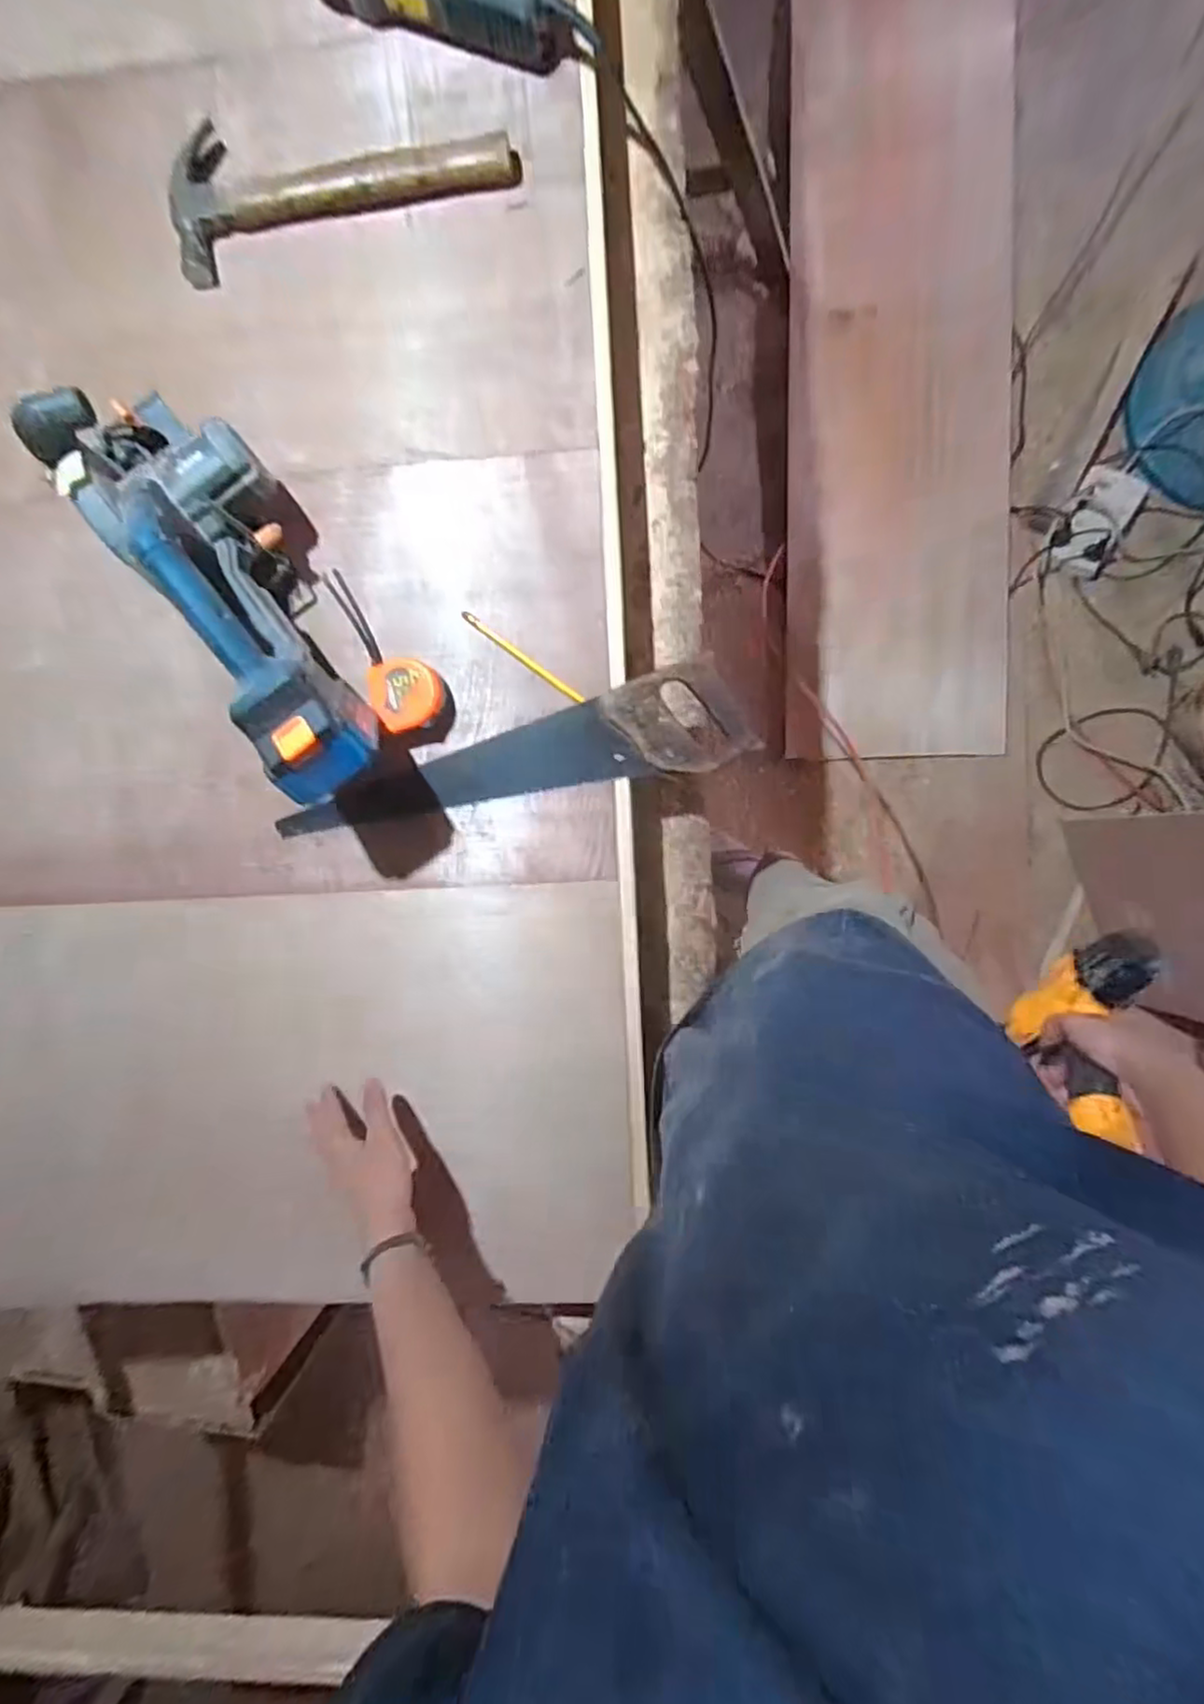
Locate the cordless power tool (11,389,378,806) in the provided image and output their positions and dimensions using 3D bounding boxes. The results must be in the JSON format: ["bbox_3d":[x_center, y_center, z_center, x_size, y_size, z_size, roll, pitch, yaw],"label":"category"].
[{"bbox_3d":[-0.310,-0.238,0.601,0.129,0.170,0.407,-37,88,6],"label":"cordless power tool"}]

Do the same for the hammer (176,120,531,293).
[{"bbox_3d":[-0.256,-0.661,0.651,0.337,0.025,0.125,-12,91,6],"label":"hammer"}]

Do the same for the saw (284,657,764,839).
[{"bbox_3d":[-0.099,-0.079,0.666,0.474,0.030,0.094,-16,90,6],"label":"saw"}]

